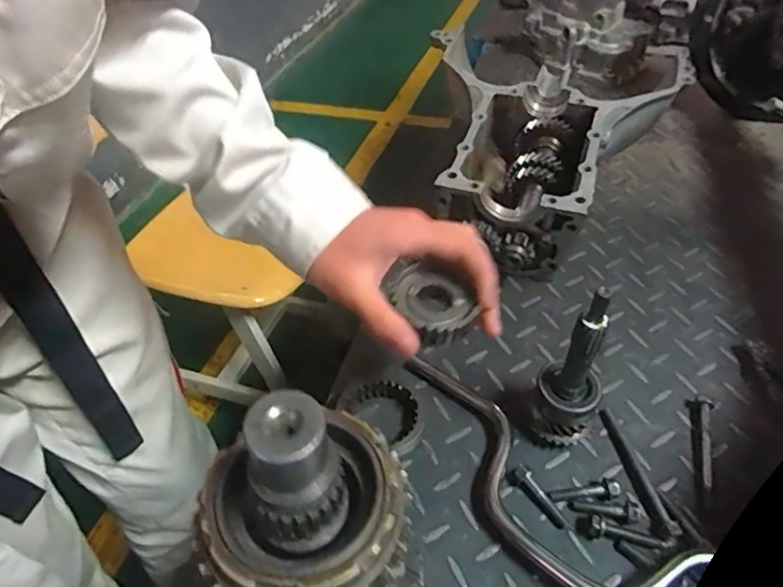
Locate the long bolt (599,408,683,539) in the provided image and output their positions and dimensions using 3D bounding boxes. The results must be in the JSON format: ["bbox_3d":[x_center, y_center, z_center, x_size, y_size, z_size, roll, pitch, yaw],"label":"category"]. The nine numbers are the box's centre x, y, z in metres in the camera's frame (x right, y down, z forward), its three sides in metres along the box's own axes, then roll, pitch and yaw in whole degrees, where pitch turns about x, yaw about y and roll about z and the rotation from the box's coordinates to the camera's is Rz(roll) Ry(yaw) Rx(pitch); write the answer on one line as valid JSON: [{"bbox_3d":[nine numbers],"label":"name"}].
[{"bbox_3d":[0.181,0.129,0.396,0.012,0.011,0.102,-9,45,-4],"label":"long bolt"}]

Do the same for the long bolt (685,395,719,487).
[{"bbox_3d":[0.241,0.113,0.412,0.017,0.016,0.077,10,46,14],"label":"long bolt"}]

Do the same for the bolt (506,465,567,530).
[{"bbox_3d":[0.103,0.143,0.382,0.015,0.015,0.050,-29,50,-23],"label":"bolt"}]

